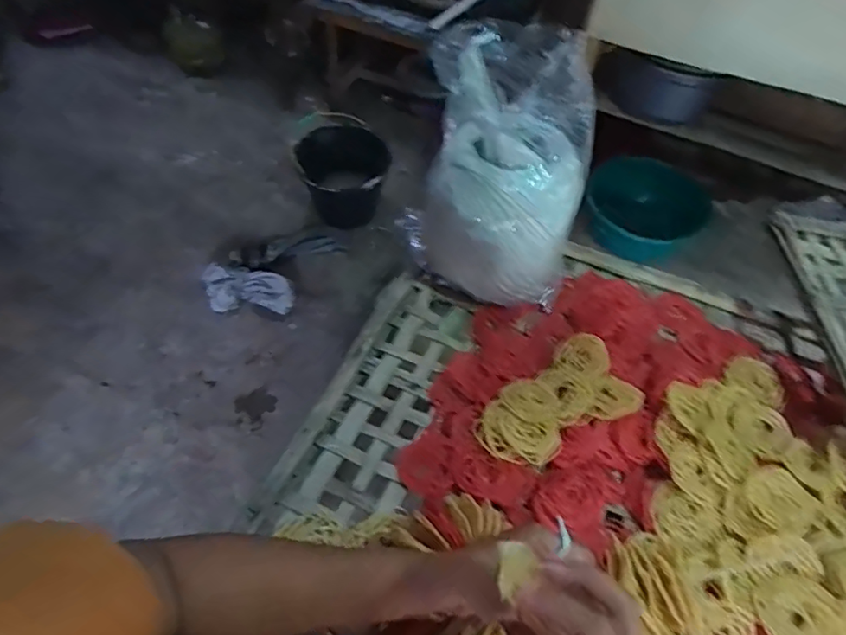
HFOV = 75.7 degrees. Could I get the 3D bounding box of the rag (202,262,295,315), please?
[{"bbox_3d":[-0.576,-0.095,1.789,0.305,0.135,0.149,4,57,0],"label":"rag"}]

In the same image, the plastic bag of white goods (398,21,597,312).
[{"bbox_3d":[0.096,-0.156,0.625,0.188,0.257,0.165,22,59,11],"label":"plastic bag of white goods"}]

